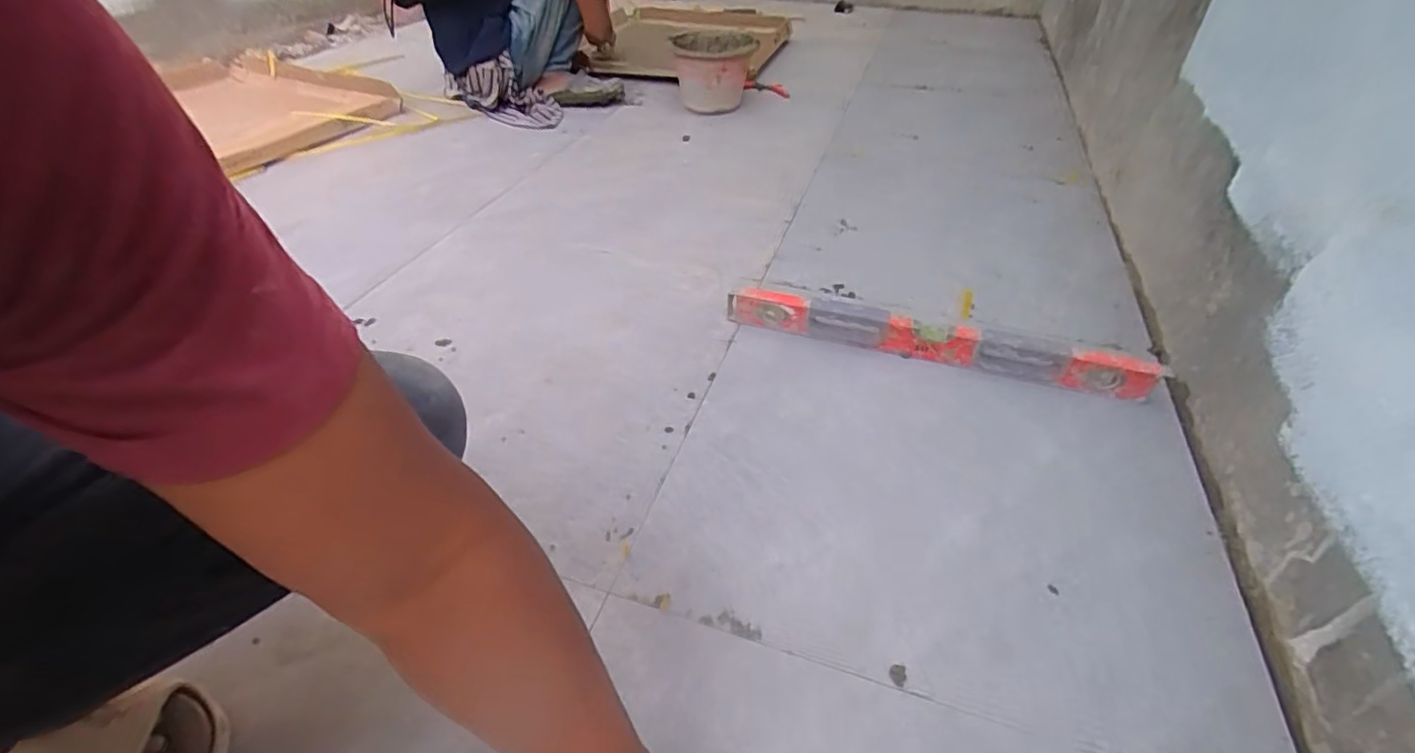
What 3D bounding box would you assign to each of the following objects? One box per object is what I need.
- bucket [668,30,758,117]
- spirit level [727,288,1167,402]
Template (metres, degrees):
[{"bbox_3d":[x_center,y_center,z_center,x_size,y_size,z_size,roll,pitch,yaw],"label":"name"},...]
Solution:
[{"bbox_3d":[0.013,-0.781,1.548,0.193,0.176,0.185,0,42,0],"label":"bucket"},{"bbox_3d":[0.309,-0.052,0.843,0.567,0.062,0.022,12,43,12],"label":"spirit level"}]

